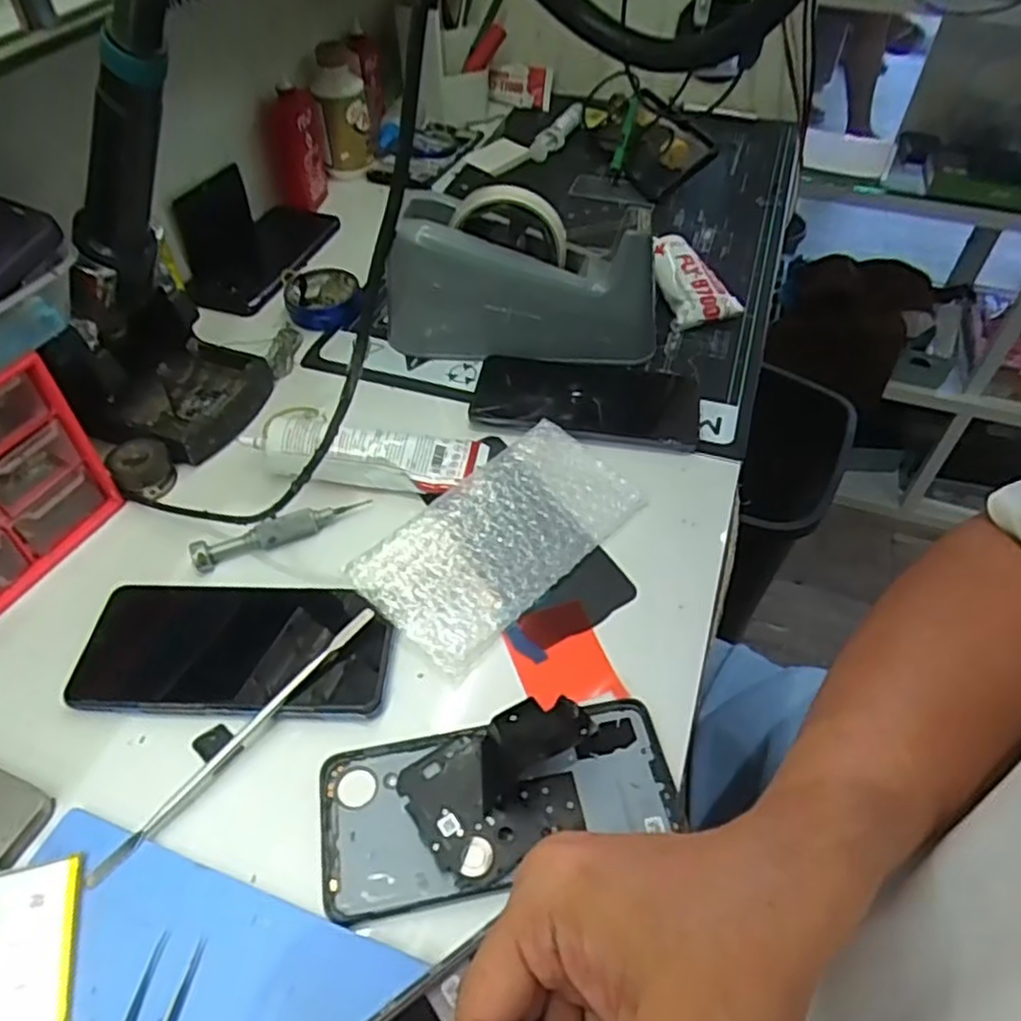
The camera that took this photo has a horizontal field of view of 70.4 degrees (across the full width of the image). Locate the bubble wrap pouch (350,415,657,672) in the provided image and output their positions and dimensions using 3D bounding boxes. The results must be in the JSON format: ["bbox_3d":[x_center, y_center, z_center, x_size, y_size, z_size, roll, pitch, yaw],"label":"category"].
[{"bbox_3d":[-0.004,0.013,0.433,0.085,0.022,0.173,35,57,26],"label":"bubble wrap pouch"}]

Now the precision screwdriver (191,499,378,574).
[{"bbox_3d":[-0.138,0.009,0.438,0.107,0.013,0.014,-23,53,-19],"label":"precision screwdriver"}]

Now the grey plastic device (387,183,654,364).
[{"bbox_3d":[0.010,-0.173,0.535,0.204,0.101,0.065,8,49,6],"label":"grey plastic device"}]

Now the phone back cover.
[{"bbox_3d":[-0.005,0.132,0.339,0.162,0.007,0.076,-12,50,-11],"label":"phone back cover"}]

